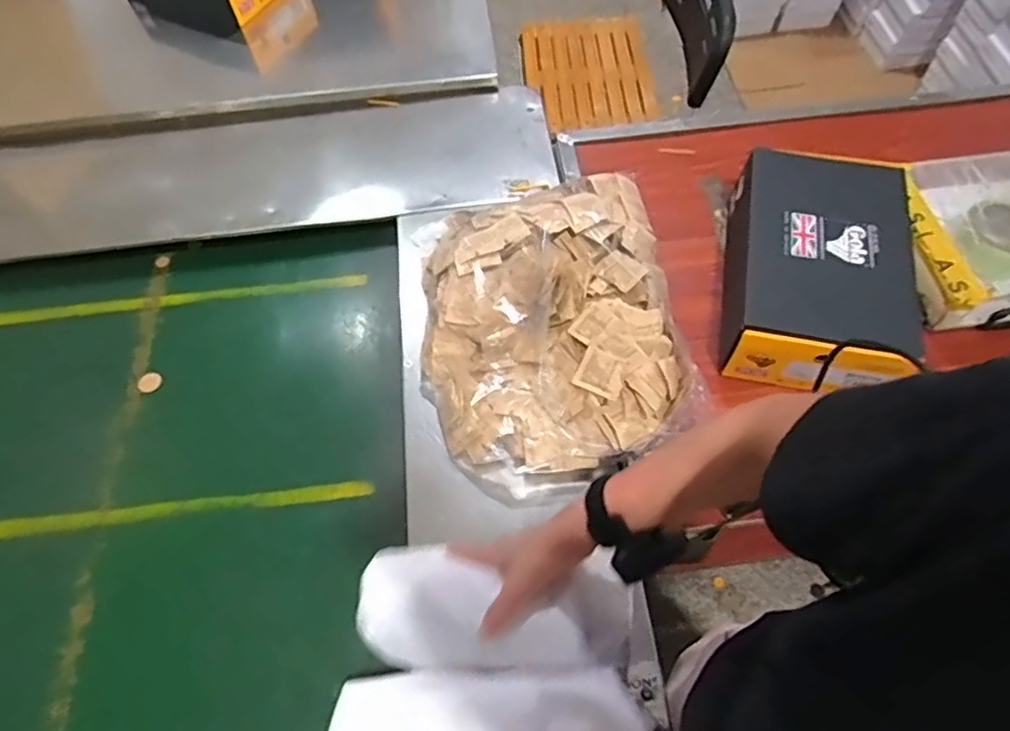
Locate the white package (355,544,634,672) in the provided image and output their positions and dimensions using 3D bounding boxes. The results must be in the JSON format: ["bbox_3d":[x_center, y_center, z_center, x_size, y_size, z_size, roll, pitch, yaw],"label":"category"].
[{"bbox_3d":[-0.016,0.244,0.642,0.272,0.064,0.109,0,61,13],"label":"white package"}]

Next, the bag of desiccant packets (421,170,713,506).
[{"bbox_3d":[0.054,-0.063,0.859,0.340,0.118,0.420,-10,61,-3],"label":"bag of desiccant packets"}]

